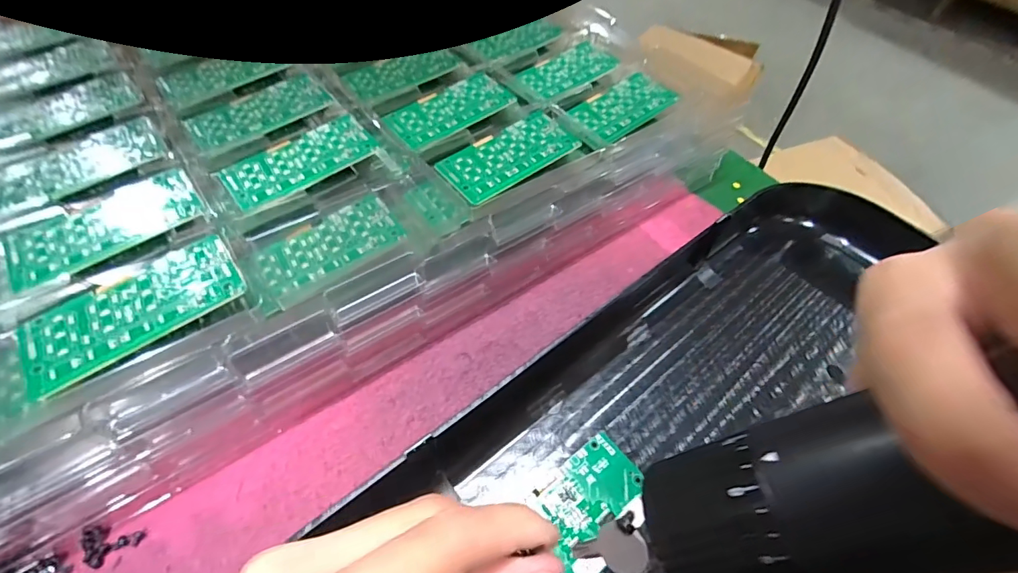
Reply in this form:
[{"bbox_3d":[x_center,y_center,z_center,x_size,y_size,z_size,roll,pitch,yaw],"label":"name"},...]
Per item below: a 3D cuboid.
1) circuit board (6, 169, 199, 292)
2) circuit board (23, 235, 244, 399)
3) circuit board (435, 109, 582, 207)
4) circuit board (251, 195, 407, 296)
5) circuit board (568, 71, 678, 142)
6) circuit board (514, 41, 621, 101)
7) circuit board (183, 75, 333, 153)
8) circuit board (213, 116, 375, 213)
[{"bbox_3d":[-0.224,-0.035,0.263,0.091,0.006,0.047,-33,61,-26],"label":"circuit board"},{"bbox_3d":[-0.182,0.011,0.230,0.093,0.009,0.048,-32,61,-25],"label":"circuit board"},{"bbox_3d":[0.001,-0.092,0.323,0.096,0.007,0.047,-32,61,-25],"label":"circuit board"},{"bbox_3d":[-0.107,-0.027,0.281,0.082,0.006,0.042,-28,59,-24],"label":"circuit board"},{"bbox_3d":[0.091,-0.142,0.370,0.084,0.009,0.046,-32,61,-25],"label":"circuit board"},{"bbox_3d":[0.050,-0.184,0.398,0.083,0.011,0.046,-28,59,-23],"label":"circuit board"},{"bbox_3d":[-0.178,-0.125,0.338,0.094,0.006,0.047,-33,62,-26],"label":"circuit board"},{"bbox_3d":[-0.135,-0.083,0.306,0.045,0.004,0.095,38,59,22],"label":"circuit board"}]

